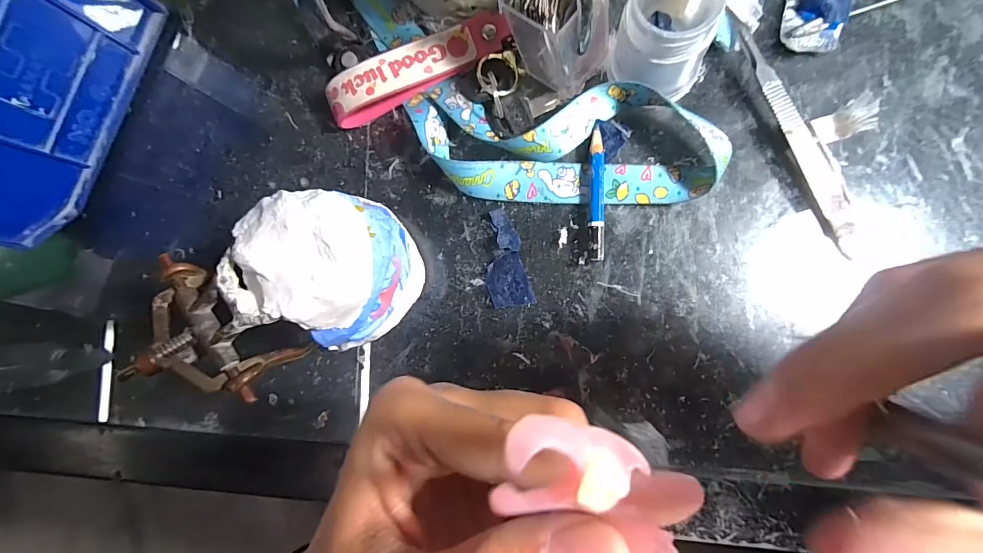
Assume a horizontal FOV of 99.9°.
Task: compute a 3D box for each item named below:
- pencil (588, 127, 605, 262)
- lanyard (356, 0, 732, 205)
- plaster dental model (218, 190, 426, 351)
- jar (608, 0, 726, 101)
[{"bbox_3d":[0.053,-0.042,0.209,0.008,0.009,0.067,1,87,9],"label":"pencil"},{"bbox_3d":[-0.001,-0.088,0.214,0.227,0.022,0.082,30,91,9],"label":"lanyard"},{"bbox_3d":[-0.072,-0.004,0.196,0.062,0.069,0.066,-1,86,9],"label":"plaster dental model"},{"bbox_3d":[0.081,-0.112,0.189,0.043,0.050,0.042,-1,86,9],"label":"jar"}]

